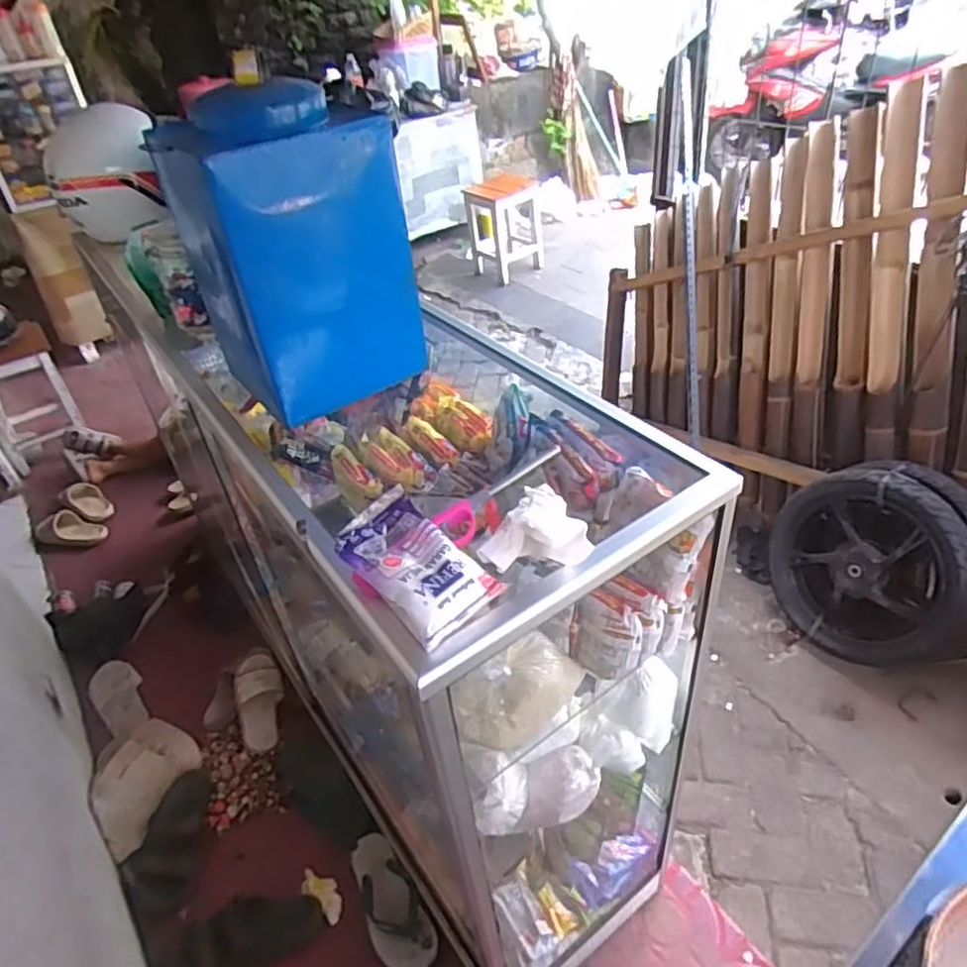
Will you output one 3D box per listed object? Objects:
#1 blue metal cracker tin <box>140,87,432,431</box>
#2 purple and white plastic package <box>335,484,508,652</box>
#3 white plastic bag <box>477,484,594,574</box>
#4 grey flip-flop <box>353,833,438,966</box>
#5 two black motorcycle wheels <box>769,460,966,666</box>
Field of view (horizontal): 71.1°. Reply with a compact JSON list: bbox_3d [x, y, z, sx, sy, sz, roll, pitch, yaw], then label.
[{"bbox_3d":[-0.220,-0.271,0.798,0.198,0.321,0.177,-32,45,-28],"label":"blue metal cracker tin"},{"bbox_3d":[-0.060,0.069,0.578,0.133,0.044,0.083,28,51,36],"label":"purple and white plastic package"},{"bbox_3d":[0.057,0.034,0.620,0.094,0.044,0.103,7,41,17],"label":"white plastic bag"},{"bbox_3d":[-0.180,0.789,1.281,0.105,0.034,0.266,-24,41,-20],"label":"grey flip-flop"},{"bbox_3d":[0.966,0.193,1.665,0.471,0.485,0.141,16,20,41],"label":"two black motorcycle wheels"}]

